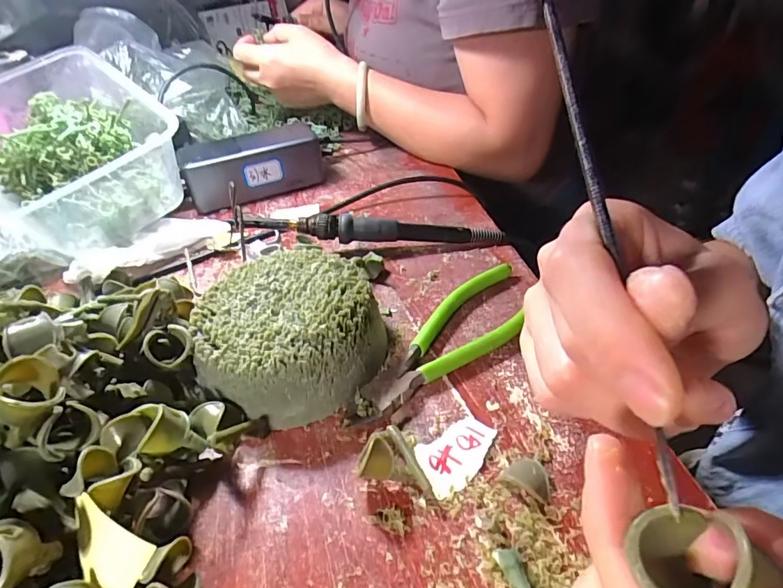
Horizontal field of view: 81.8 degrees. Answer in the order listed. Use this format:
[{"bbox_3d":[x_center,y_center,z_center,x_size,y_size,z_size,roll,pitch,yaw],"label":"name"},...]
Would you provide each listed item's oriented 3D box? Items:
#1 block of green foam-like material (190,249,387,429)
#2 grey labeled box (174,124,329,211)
[{"bbox_3d":[-0.057,0.021,0.263,0.102,0.046,0.099,-16,40,-14],"label":"block of green foam-like material"},{"bbox_3d":[-0.136,-0.127,0.445,0.129,0.056,0.052,-22,43,-20],"label":"grey labeled box"}]

